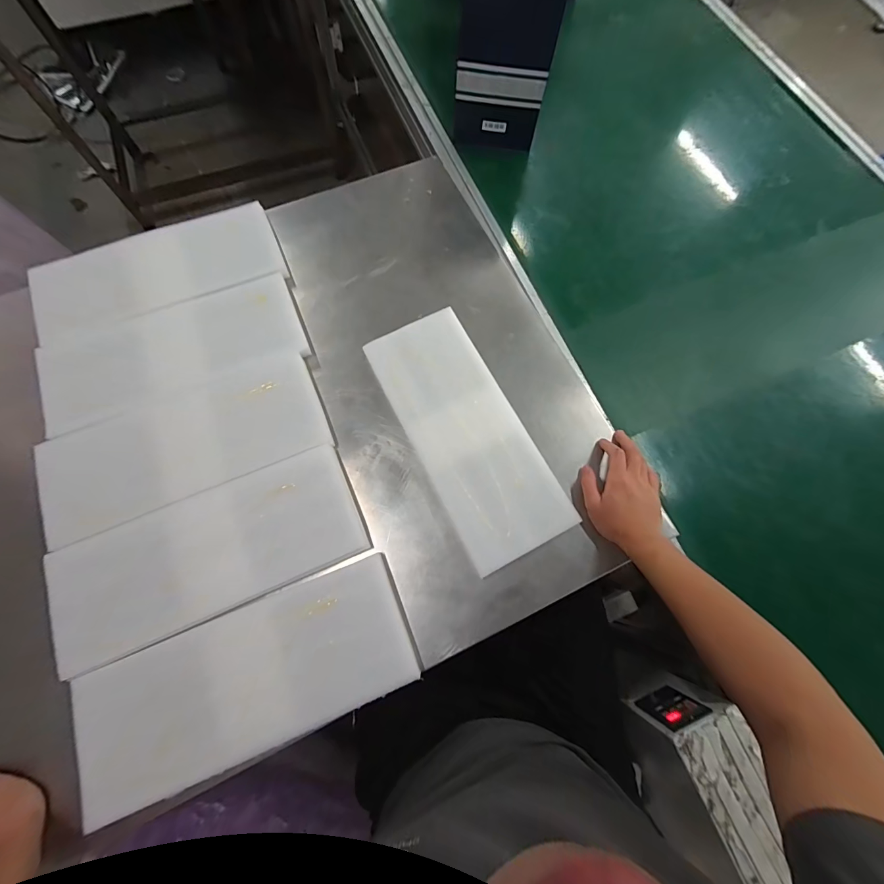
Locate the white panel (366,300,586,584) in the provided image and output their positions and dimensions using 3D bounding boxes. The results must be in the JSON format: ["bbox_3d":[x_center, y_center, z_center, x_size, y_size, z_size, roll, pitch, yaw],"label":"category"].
[{"bbox_3d":[0.032,-0.017,0.539,0.148,0.017,0.374,-28,78,-1],"label":"white panel"}]

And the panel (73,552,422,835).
[{"bbox_3d":[-0.230,0.288,0.457,0.381,0.021,0.155,-22,70,-7],"label":"panel"}]

